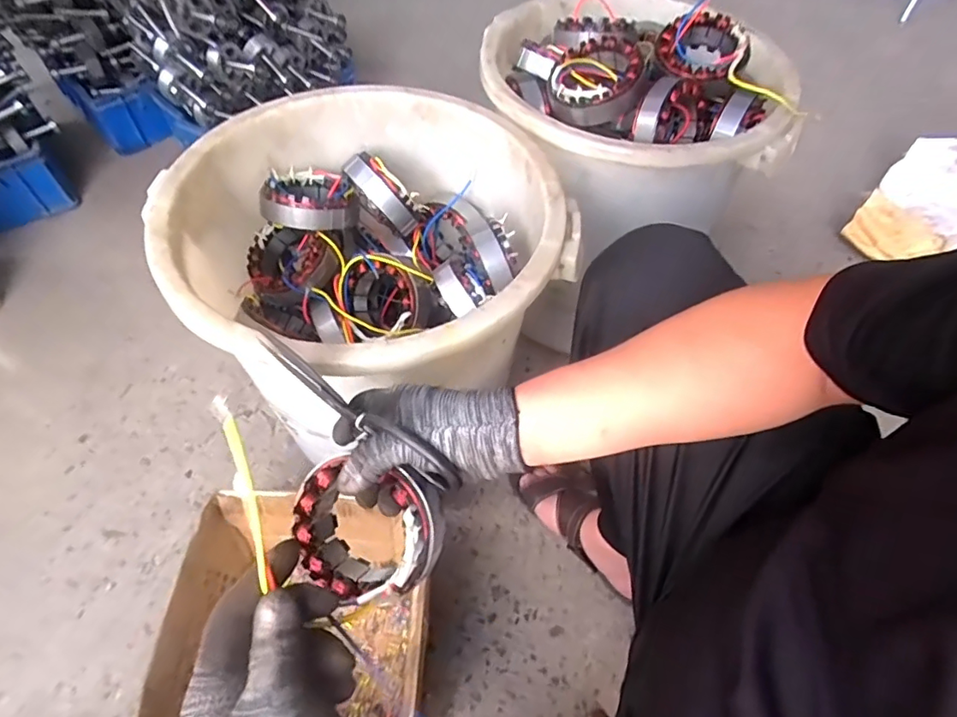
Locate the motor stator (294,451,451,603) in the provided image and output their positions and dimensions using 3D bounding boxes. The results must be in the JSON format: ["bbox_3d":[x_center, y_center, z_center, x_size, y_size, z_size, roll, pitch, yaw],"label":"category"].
[{"bbox_3d":[-0.083,0.125,0.426,0.117,0.042,0.104,-18,84,14],"label":"motor stator"}]

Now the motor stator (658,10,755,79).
[{"bbox_3d":[0.280,-0.388,0.689,0.107,0.045,0.107,24,59,14],"label":"motor stator"}]

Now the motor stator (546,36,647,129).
[{"bbox_3d":[0.147,-0.335,0.676,0.114,0.051,0.114,7,63,20],"label":"motor stator"}]

